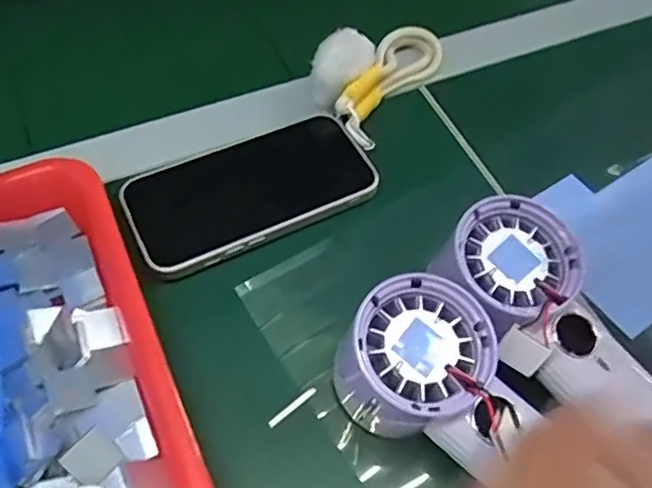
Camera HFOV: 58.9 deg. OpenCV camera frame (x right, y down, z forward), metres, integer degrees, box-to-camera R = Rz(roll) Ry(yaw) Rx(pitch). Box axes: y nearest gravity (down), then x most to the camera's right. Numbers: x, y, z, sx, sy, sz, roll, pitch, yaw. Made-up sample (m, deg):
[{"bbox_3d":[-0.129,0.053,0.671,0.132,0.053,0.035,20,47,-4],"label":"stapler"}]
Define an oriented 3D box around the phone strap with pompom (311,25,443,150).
[{"bbox_3d":[0.034,-0.125,0.402,0.060,0.048,0.113,28,60,16],"label":"phone strap with pompom"}]

